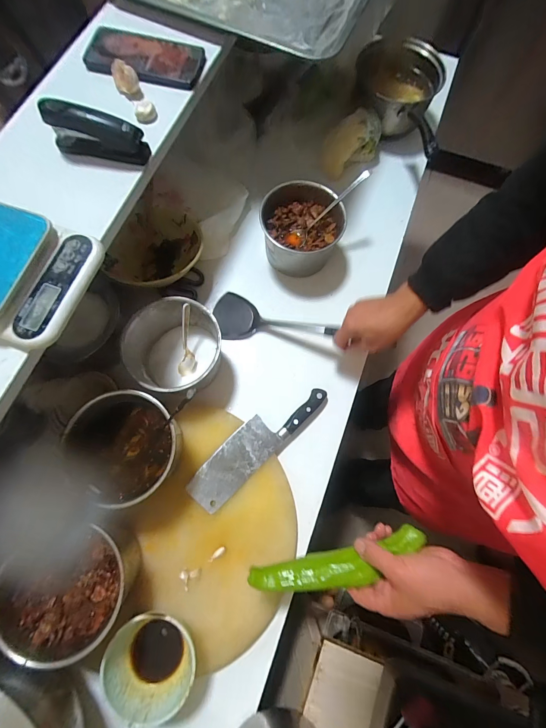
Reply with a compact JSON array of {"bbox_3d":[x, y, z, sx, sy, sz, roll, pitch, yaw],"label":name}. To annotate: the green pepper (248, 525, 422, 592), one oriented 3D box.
[{"bbox_3d":[0.086,0.264,0.421,0.228,0.028,0.045,-16,74,2],"label":"green pepper"}]

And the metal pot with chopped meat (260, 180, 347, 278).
[{"bbox_3d":[0.055,-0.262,0.627,0.148,0.109,0.146,1,73,-2],"label":"metal pot with chopped meat"}]

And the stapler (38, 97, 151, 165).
[{"bbox_3d":[-0.223,-0.290,0.401,0.115,0.054,0.026,8,73,0],"label":"stapler"}]

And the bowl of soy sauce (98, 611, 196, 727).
[{"bbox_3d":[-0.165,0.405,0.435,0.117,0.055,0.121,1,73,-2],"label":"bowl of soy sauce"}]

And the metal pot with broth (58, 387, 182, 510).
[{"bbox_3d":[-0.219,0.128,0.493,0.145,0.109,0.153,1,73,-2],"label":"metal pot with broth"}]

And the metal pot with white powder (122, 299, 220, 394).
[{"bbox_3d":[-0.166,-0.023,0.554,0.144,0.093,0.154,10,73,1],"label":"metal pot with white powder"}]

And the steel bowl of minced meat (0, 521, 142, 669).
[{"bbox_3d":[-0.277,0.302,0.445,0.161,0.095,0.143,6,73,0],"label":"steel bowl of minced meat"}]

